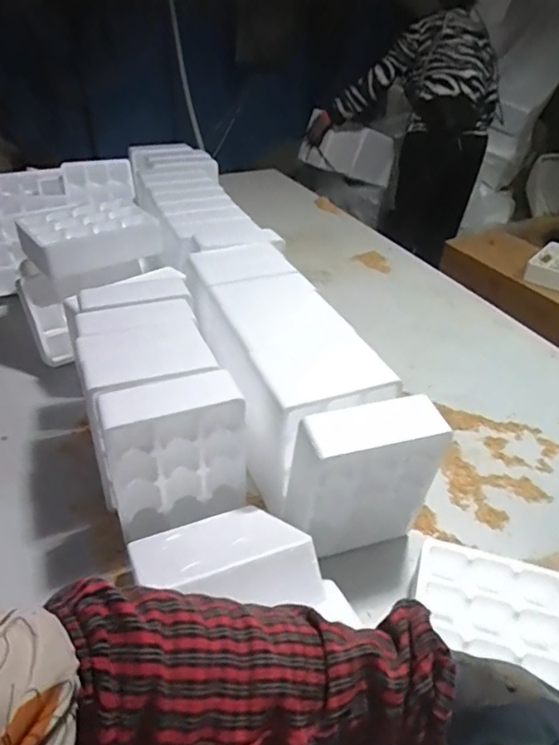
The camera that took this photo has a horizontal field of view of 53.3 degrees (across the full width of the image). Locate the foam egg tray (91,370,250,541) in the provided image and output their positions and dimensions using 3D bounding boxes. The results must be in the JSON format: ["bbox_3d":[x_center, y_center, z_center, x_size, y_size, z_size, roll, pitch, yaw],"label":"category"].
[{"bbox_3d":[-0.144,0.115,0.771,0.193,0.203,0.091,-9,38,-17],"label":"foam egg tray"}]

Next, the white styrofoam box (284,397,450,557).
[{"bbox_3d":[0.107,0.152,0.754,0.194,0.236,0.082,-7,38,-15],"label":"white styrofoam box"}]

